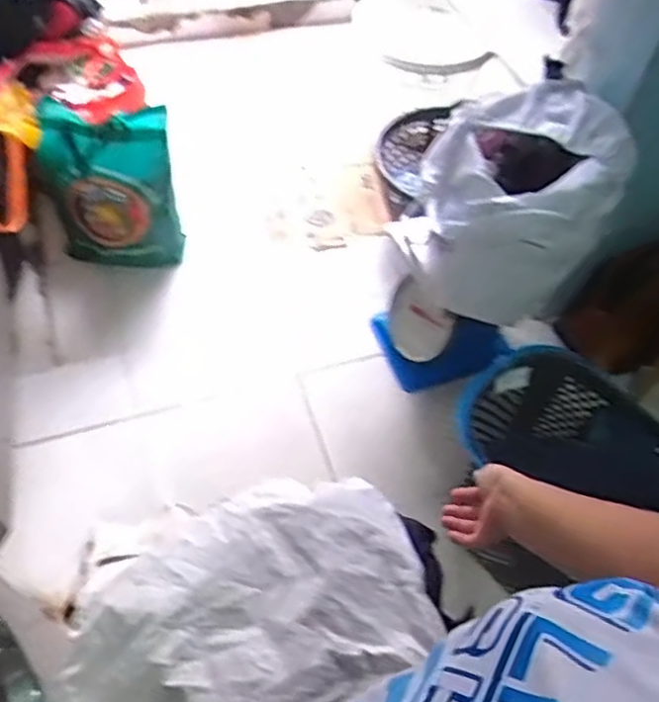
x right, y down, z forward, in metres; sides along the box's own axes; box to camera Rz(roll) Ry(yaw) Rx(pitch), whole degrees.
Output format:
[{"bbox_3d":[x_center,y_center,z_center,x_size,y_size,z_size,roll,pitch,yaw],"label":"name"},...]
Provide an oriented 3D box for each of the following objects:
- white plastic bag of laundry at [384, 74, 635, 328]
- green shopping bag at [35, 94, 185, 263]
[{"bbox_3d":[0.373,-0.305,1.419,0.364,0.323,0.359,-16,58,-13],"label":"white plastic bag of laundry"},{"bbox_3d":[-0.539,-0.394,1.752,0.293,0.421,0.162,3,56,-1],"label":"green shopping bag"}]

